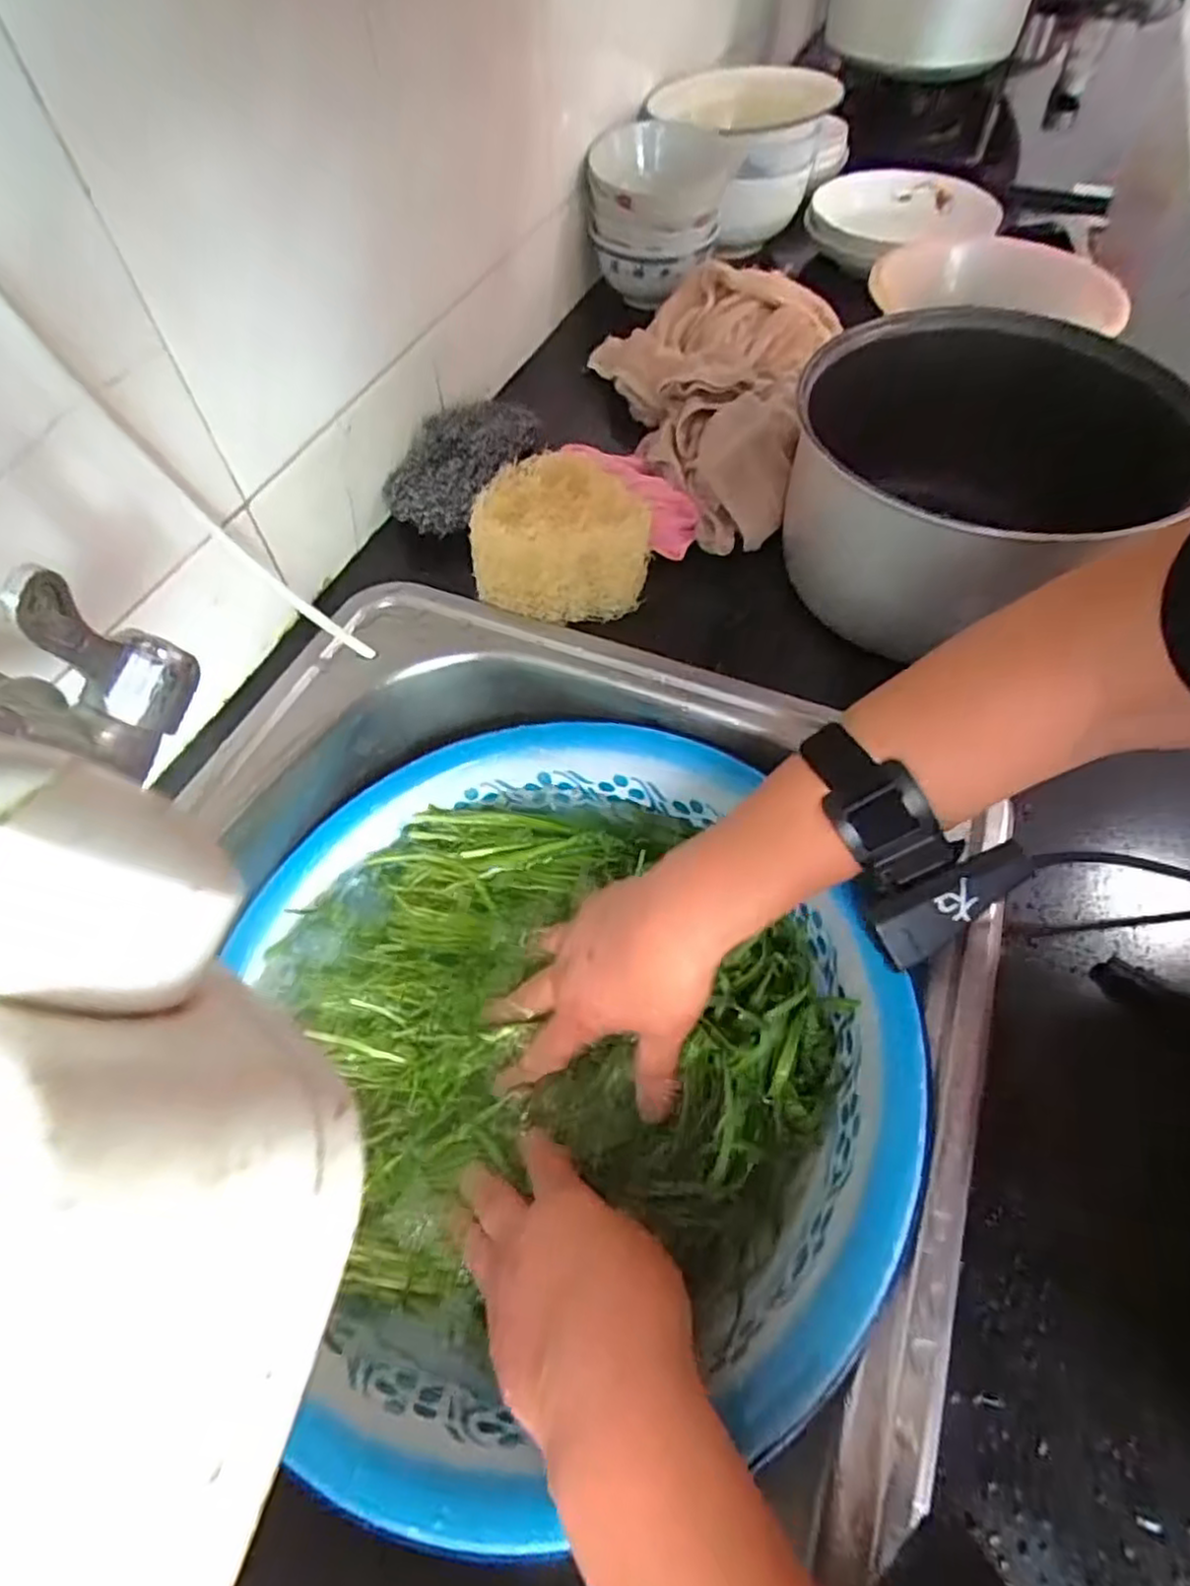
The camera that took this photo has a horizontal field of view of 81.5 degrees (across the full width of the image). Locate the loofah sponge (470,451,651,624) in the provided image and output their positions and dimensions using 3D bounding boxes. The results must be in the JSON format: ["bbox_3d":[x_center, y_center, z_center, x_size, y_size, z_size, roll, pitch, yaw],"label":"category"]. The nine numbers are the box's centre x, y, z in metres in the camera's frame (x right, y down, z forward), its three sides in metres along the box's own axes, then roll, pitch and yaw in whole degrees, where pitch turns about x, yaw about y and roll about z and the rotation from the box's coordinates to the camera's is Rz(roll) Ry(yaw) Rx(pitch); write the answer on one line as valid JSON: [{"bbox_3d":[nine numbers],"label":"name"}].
[{"bbox_3d":[-0.021,-0.162,0.431,0.101,0.059,0.095,-2,58,0],"label":"loofah sponge"}]

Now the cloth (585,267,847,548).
[{"bbox_3d":[0.078,-0.295,0.505,0.167,0.059,0.265,9,59,7],"label":"cloth"}]

